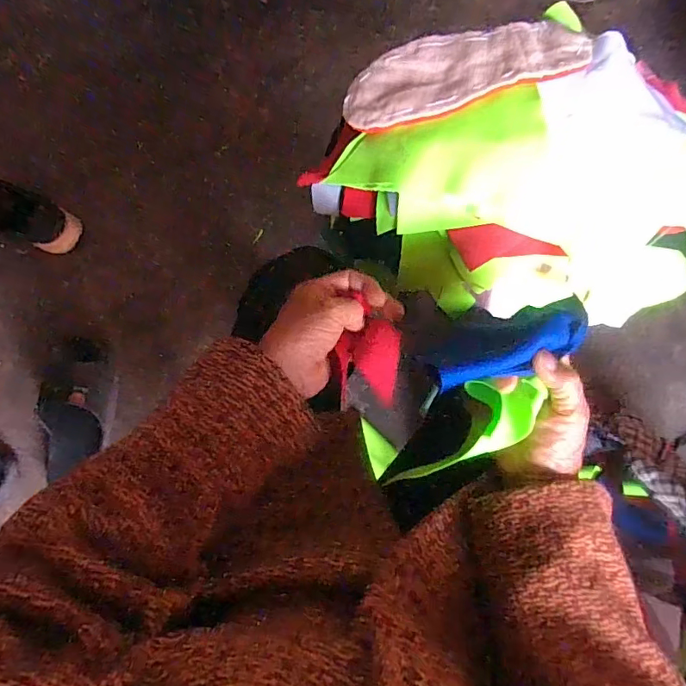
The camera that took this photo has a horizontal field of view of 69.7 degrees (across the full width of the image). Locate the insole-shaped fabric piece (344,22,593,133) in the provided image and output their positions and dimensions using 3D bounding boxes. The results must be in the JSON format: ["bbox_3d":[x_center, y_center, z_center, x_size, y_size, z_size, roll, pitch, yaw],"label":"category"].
[{"bbox_3d":[0.102,-0.235,0.425,0.202,0.018,0.075,-9,74,13],"label":"insole-shaped fabric piece"}]

